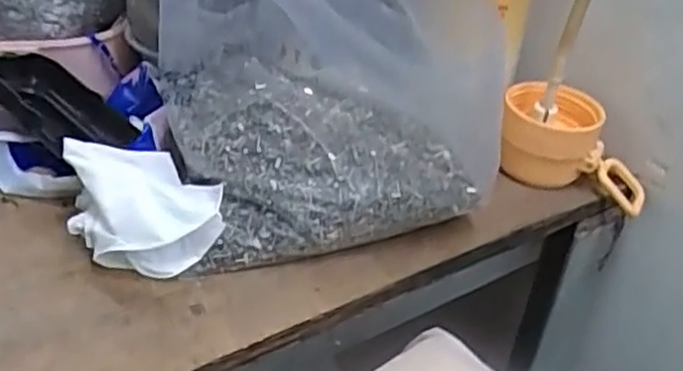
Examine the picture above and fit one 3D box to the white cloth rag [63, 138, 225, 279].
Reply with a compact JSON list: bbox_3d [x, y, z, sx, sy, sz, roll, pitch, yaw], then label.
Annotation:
[{"bbox_3d":[-0.107,0.011,0.391,0.073,0.048,0.076,-12,37,-23],"label":"white cloth rag"}]

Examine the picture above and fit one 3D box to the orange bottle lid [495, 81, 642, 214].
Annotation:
[{"bbox_3d":[0.153,-0.028,0.476,0.101,0.059,0.057,7,34,7],"label":"orange bottle lid"}]

